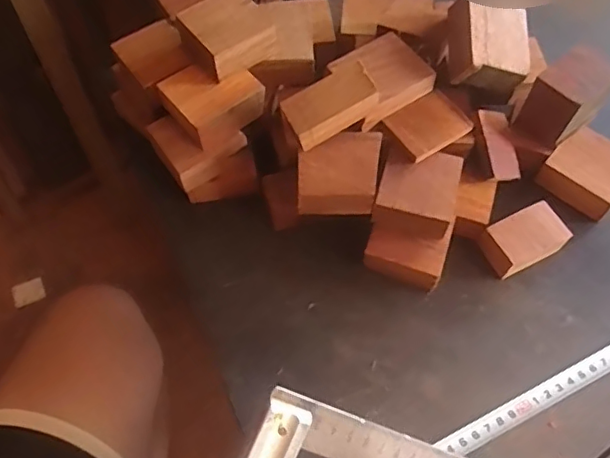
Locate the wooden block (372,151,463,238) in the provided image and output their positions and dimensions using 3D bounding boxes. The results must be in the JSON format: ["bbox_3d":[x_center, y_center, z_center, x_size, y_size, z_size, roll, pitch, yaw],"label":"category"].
[{"bbox_3d":[0.084,-0.025,0.419,0.056,0.031,0.064,16,63,10],"label":"wooden block"}]

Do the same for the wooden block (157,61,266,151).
[{"bbox_3d":[-0.072,-0.100,0.424,0.061,0.028,0.060,-38,67,-17],"label":"wooden block"}]

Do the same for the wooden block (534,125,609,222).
[{"bbox_3d":[0.231,-0.046,0.458,0.060,0.029,0.062,39,68,18],"label":"wooden block"}]

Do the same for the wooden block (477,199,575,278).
[{"bbox_3d":[0.165,0.010,0.429,0.063,0.027,0.036,-21,64,-11],"label":"wooden block"}]

